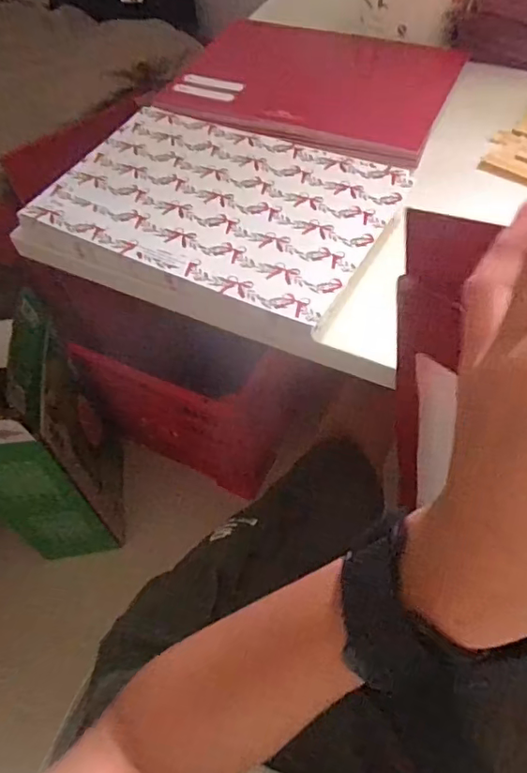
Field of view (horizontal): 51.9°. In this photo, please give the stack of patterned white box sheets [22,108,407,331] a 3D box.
[{"bbox_3d":[-0.035,-0.148,0.430,0.261,0.016,0.177,23,59,20],"label":"stack of patterned white box sheets"}]

